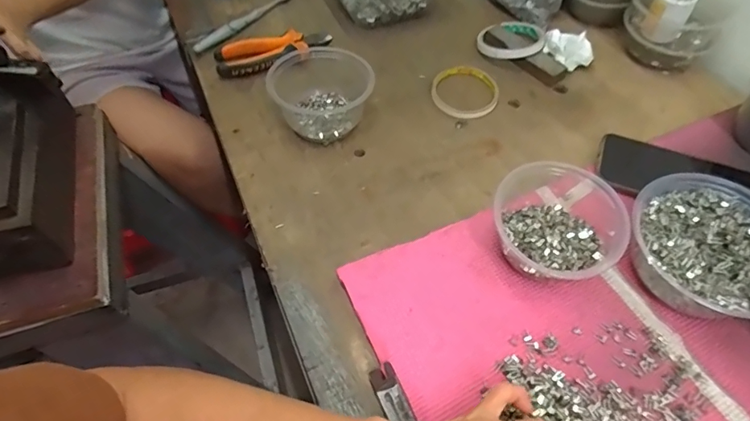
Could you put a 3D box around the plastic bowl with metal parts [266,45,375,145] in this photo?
[{"bbox_3d":[-0.061,-0.136,0.552,0.112,0.066,0.103,0,55,-1],"label":"plastic bowl with metal parts"}]

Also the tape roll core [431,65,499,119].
[{"bbox_3d":[0.113,-0.149,0.593,0.082,0.011,0.084,-1,55,2],"label":"tape roll core"}]

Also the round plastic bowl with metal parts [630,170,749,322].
[{"bbox_3d":[0.291,0.036,0.419,0.123,0.058,0.130,0,55,-1],"label":"round plastic bowl with metal parts"}]

